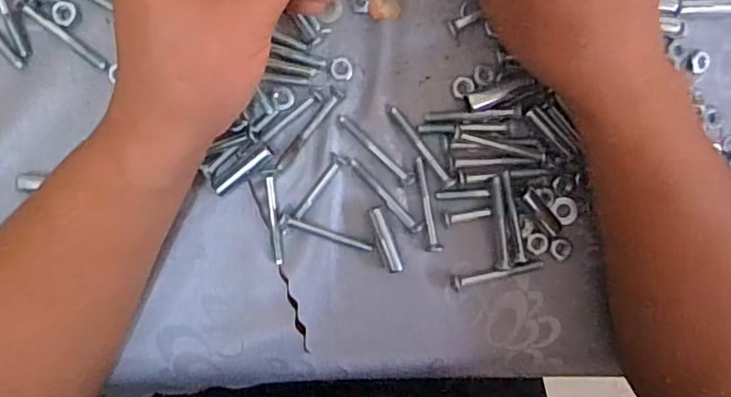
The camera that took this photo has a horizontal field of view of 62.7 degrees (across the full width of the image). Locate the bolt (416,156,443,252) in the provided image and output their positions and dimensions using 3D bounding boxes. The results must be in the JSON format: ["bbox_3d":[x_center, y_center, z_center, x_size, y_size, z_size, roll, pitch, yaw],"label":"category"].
[{"bbox_3d":[0.035,0.004,0.350,0.009,0.006,0.056,-12,95,-3],"label":"bolt"}]

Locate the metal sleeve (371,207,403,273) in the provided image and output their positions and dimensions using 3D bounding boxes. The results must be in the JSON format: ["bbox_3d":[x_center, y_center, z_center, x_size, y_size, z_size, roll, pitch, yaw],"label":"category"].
[{"bbox_3d":[0.012,0.024,0.349,0.008,0.009,0.039,-20,95,-2],"label":"metal sleeve"}]

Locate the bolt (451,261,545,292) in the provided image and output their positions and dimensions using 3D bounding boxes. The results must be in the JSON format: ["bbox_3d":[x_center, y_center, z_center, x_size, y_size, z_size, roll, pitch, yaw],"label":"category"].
[{"bbox_3d":[0.079,0.046,0.356,0.056,0.008,0.009,-12,95,-3],"label":"bolt"}]

